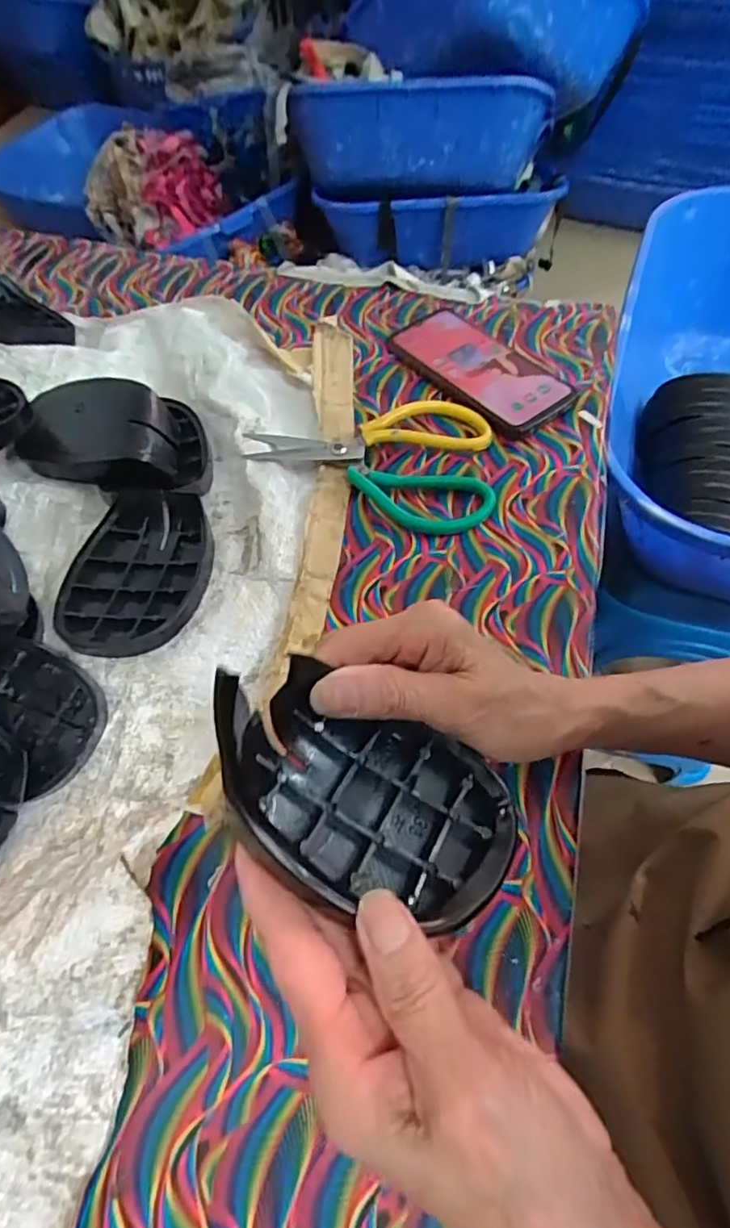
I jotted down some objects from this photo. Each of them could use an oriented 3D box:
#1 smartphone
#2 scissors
[{"bbox_3d":[0.096,-0.209,0.506,0.084,0.010,0.159,-32,63,-16],"label":"smartphone"},{"bbox_3d":[0.007,-0.122,0.455,0.178,0.014,0.123,7,60,6],"label":"scissors"}]

